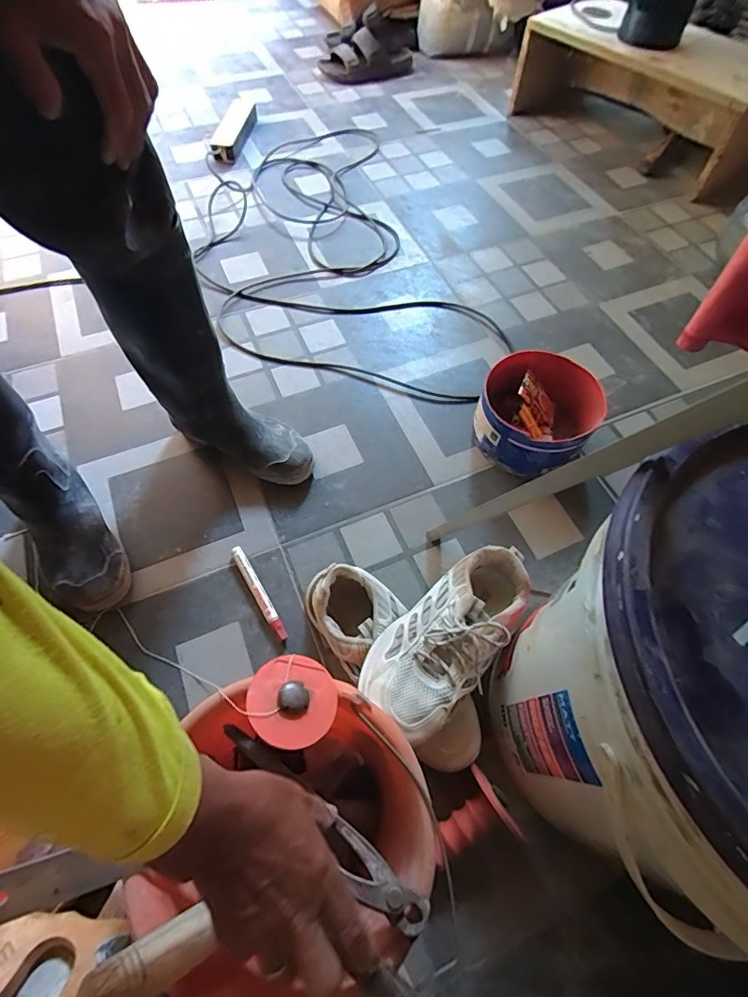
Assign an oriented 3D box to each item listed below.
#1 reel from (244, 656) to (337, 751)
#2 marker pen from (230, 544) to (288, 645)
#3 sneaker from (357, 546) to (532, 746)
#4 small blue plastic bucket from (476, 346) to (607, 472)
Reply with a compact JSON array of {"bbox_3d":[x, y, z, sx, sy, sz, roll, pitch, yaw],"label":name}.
[{"bbox_3d":[-0.071,0.176,0.396,0.074,0.024,0.074,12,47,-13],"label":"reel"},{"bbox_3d":[-0.154,0.125,0.605,0.017,0.015,0.141,-28,65,-17],"label":"marker pen"},{"bbox_3d":[0.091,0.146,0.505,0.229,0.089,0.103,-39,69,-21],"label":"sneaker"},{"bbox_3d":[0.253,-0.130,0.727,0.175,0.103,0.181,26,62,13],"label":"small blue plastic bucket"}]

